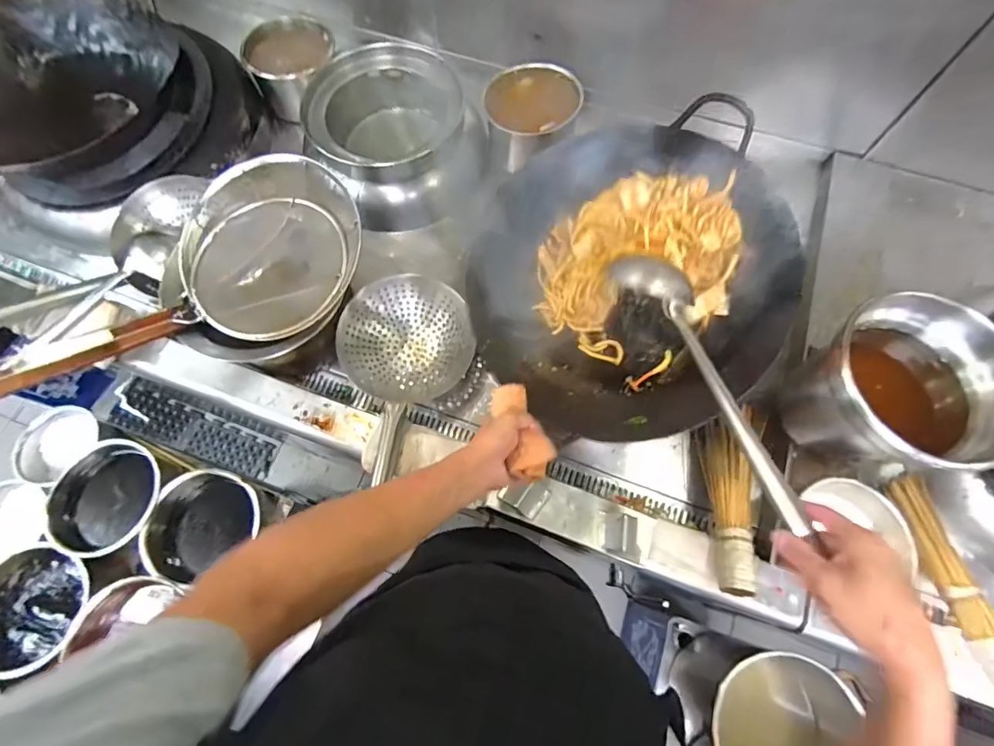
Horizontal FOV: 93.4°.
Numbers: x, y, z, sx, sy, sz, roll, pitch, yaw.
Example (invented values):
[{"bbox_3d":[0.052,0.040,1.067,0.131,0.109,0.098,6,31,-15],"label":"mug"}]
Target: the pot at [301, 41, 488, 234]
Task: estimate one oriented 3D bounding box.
[{"bbox_3d":[-0.198,-0.456,0.950,0.296,0.224,0.276,0,69,-1],"label":"pot"}]

